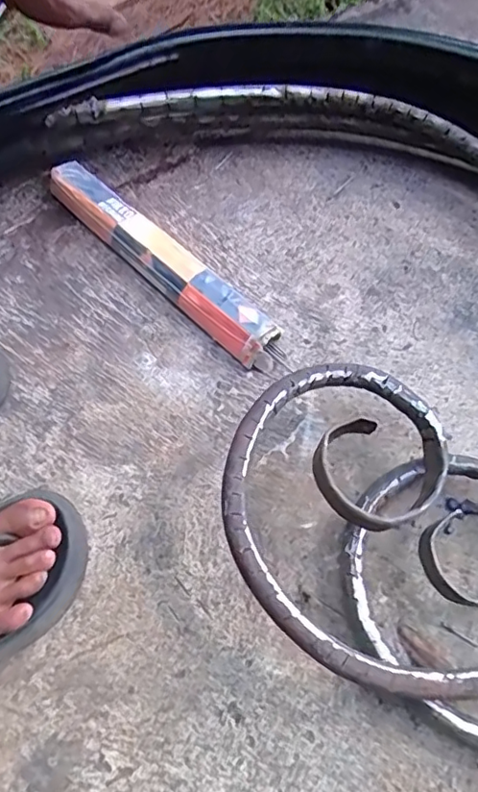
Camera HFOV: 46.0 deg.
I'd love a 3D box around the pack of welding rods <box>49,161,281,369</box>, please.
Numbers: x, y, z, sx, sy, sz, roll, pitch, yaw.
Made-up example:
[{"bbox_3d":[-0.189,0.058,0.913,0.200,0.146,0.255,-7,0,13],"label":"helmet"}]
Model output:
[{"bbox_3d":[-0.079,-0.140,0.571,0.291,0.034,0.046,42,73,14],"label":"pack of welding rods"}]

